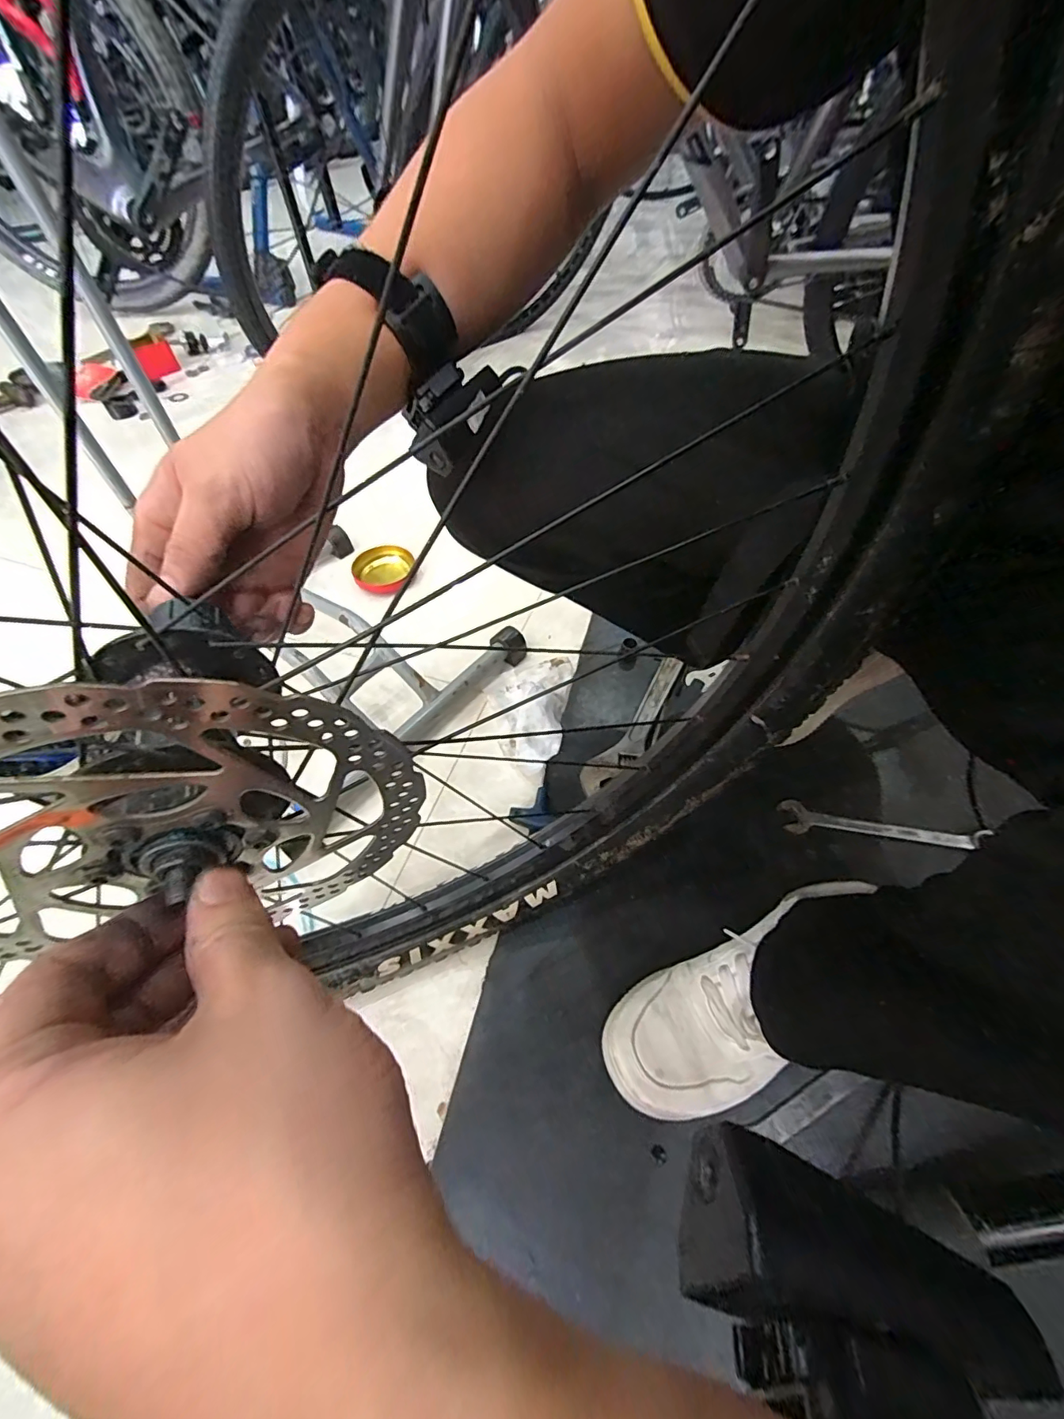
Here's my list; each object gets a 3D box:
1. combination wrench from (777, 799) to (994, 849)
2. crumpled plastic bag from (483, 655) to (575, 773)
[{"bbox_3d":[0.382,0.126,0.550,0.209,0.011,0.039,4,56,5],"label":"combination wrench"},{"bbox_3d":[-0.005,-0.003,0.647,0.111,0.025,0.180,0,56,3],"label":"crumpled plastic bag"}]

